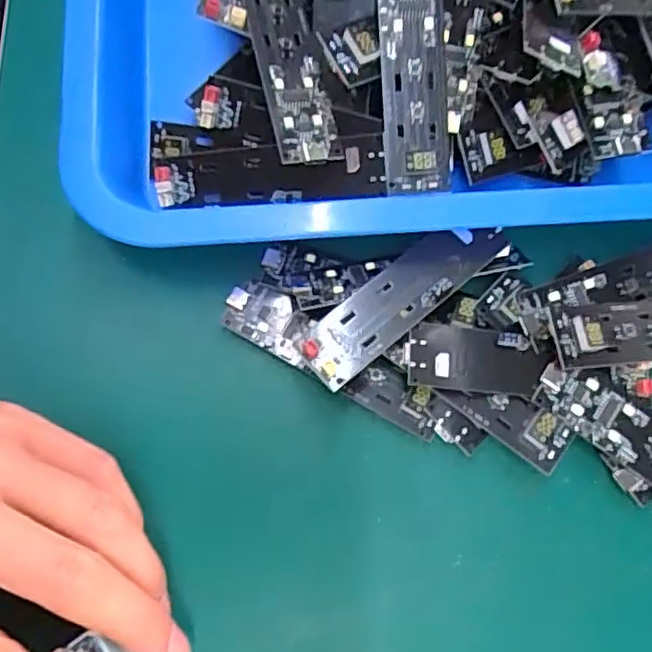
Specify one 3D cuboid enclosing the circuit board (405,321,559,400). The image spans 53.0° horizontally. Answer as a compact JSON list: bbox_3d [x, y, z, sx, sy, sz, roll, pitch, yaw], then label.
[{"bbox_3d":[0.055,0.012,0.236,0.052,0.004,0.023,7,73,0],"label":"circuit board"}]

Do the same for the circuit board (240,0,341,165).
[{"bbox_3d":[-0.015,-0.101,0.243,0.024,0.006,0.087,-11,74,-5],"label":"circuit board"}]

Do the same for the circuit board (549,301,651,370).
[{"bbox_3d":[0.126,0.001,0.244,0.087,0.011,0.024,-4,73,-17],"label":"circuit board"}]

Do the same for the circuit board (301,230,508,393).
[{"bbox_3d":[0.028,-0.012,0.240,0.085,0.008,0.025,-40,79,-12],"label":"circuit board"}]

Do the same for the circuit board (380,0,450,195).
[{"bbox_3d":[0.032,-0.095,0.235,0.024,0.012,0.091,-4,97,-3],"label":"circuit board"}]

